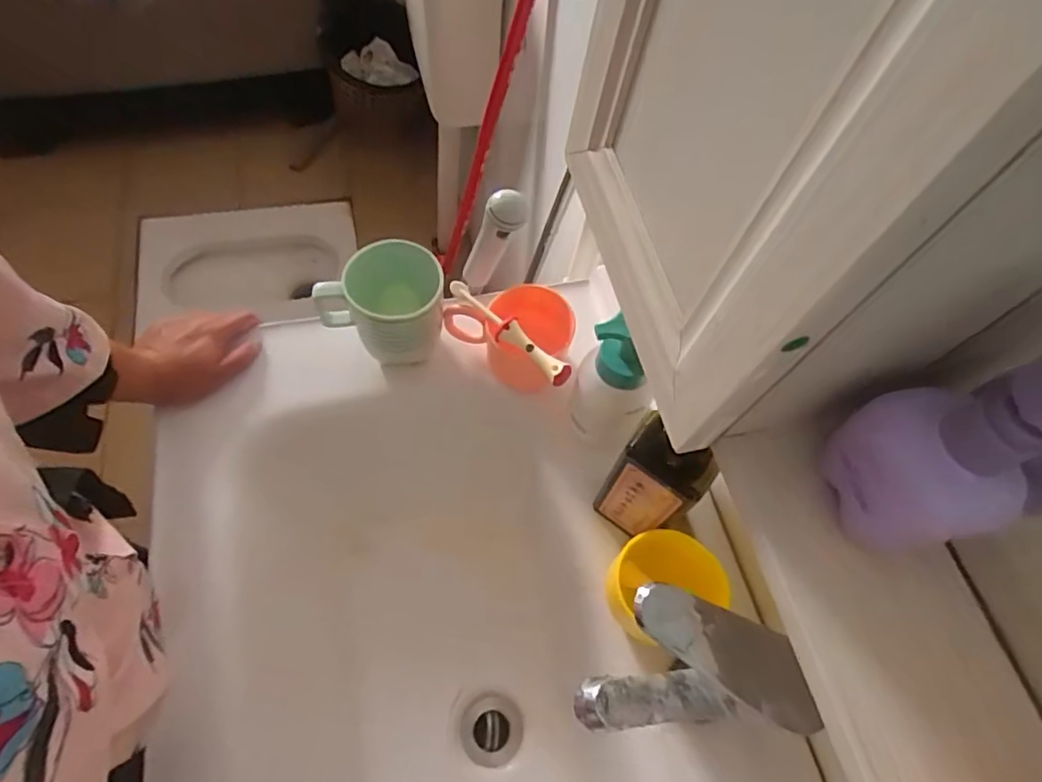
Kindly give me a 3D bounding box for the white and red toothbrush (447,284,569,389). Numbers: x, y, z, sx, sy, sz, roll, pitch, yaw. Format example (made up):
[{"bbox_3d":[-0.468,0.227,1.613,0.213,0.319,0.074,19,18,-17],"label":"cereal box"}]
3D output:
[{"bbox_3d":[-0.013,-0.054,0.518,0.141,0.018,0.019,39,67,18],"label":"white and red toothbrush"}]

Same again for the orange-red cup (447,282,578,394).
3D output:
[{"bbox_3d":[-0.009,-0.052,0.556,0.120,0.082,0.085,25,63,6],"label":"orange-red cup"}]

